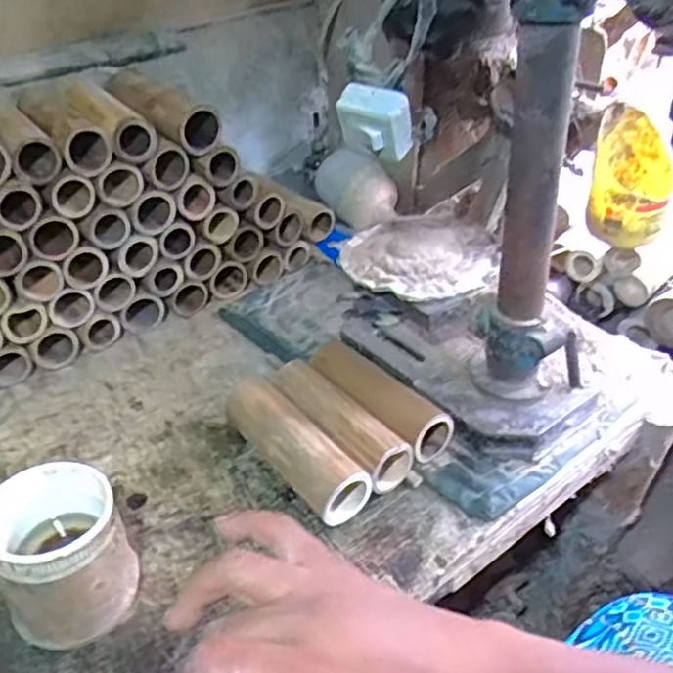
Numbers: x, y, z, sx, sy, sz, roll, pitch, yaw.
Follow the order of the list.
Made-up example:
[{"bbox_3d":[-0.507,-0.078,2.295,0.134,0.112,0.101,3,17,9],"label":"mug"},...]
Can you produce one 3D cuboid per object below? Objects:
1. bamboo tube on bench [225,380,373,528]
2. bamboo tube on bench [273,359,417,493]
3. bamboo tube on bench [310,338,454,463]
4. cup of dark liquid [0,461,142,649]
[{"bbox_3d":[-0.044,0.116,0.688,0.060,0.065,0.174,-27,46,-28],"label":"bamboo tube on bench"},{"bbox_3d":[-0.002,0.086,0.713,0.054,0.049,0.183,-28,47,-28],"label":"bamboo tube on bench"},{"bbox_3d":[0.041,0.058,0.726,0.057,0.055,0.178,-28,47,-28],"label":"bamboo tube on bench"},{"bbox_3d":[-0.223,0.182,0.560,0.098,0.114,0.103,-1,40,1],"label":"cup of dark liquid"}]

